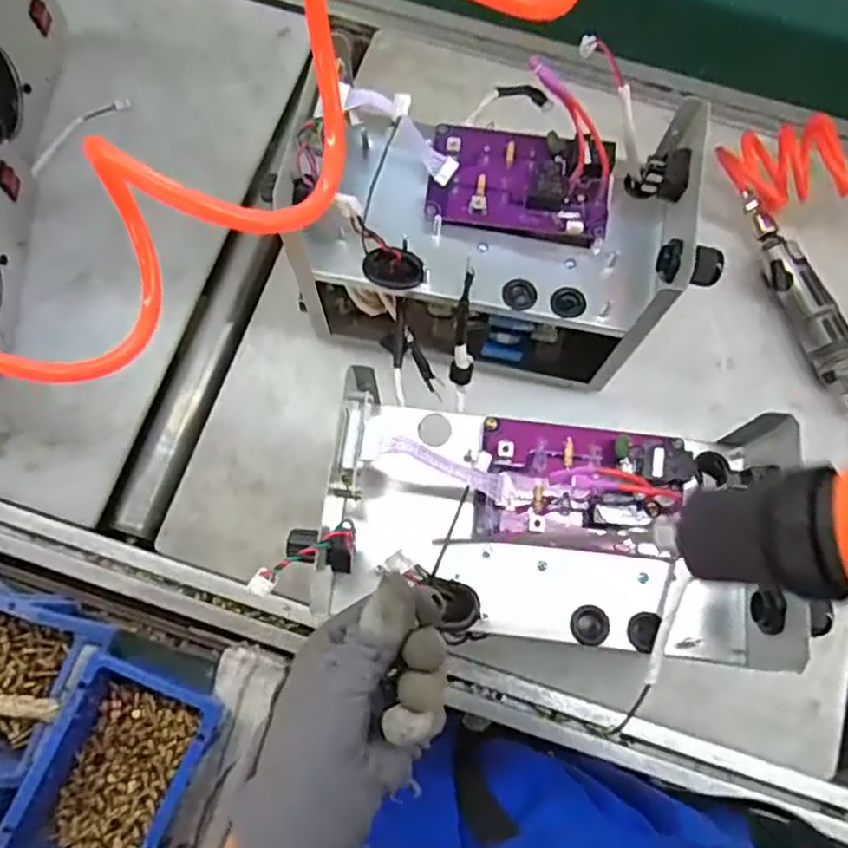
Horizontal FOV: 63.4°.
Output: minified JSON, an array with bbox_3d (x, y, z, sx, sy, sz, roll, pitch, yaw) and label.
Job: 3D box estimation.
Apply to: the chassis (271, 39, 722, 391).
[{"bbox_3d":[0.048,-0.131,0.571,0.292,0.203,0.181,0,75,-1],"label":"chassis"}]

